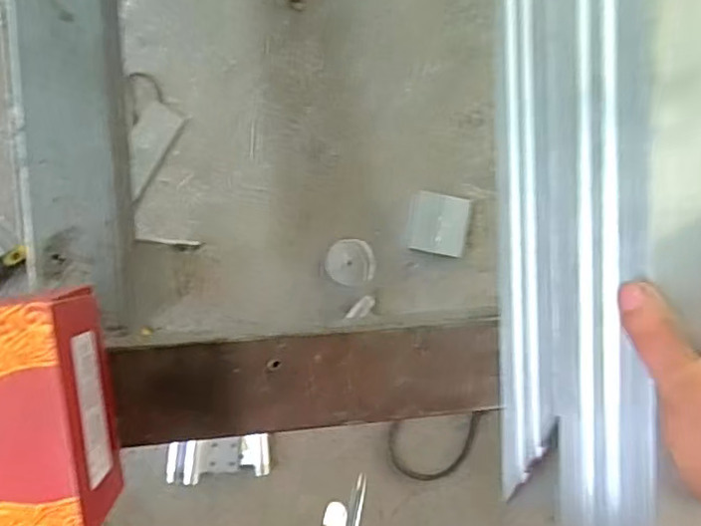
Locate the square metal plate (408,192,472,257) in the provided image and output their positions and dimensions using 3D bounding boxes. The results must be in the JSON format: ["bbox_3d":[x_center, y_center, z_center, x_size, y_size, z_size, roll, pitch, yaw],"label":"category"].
[{"bbox_3d":[0.134,-0.057,0.909,0.078,0.012,0.087,10,93,4],"label":"square metal plate"}]

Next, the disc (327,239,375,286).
[{"bbox_3d":[0.001,-0.001,0.910,0.069,0.007,0.067,6,88,-8],"label":"disc"}]

